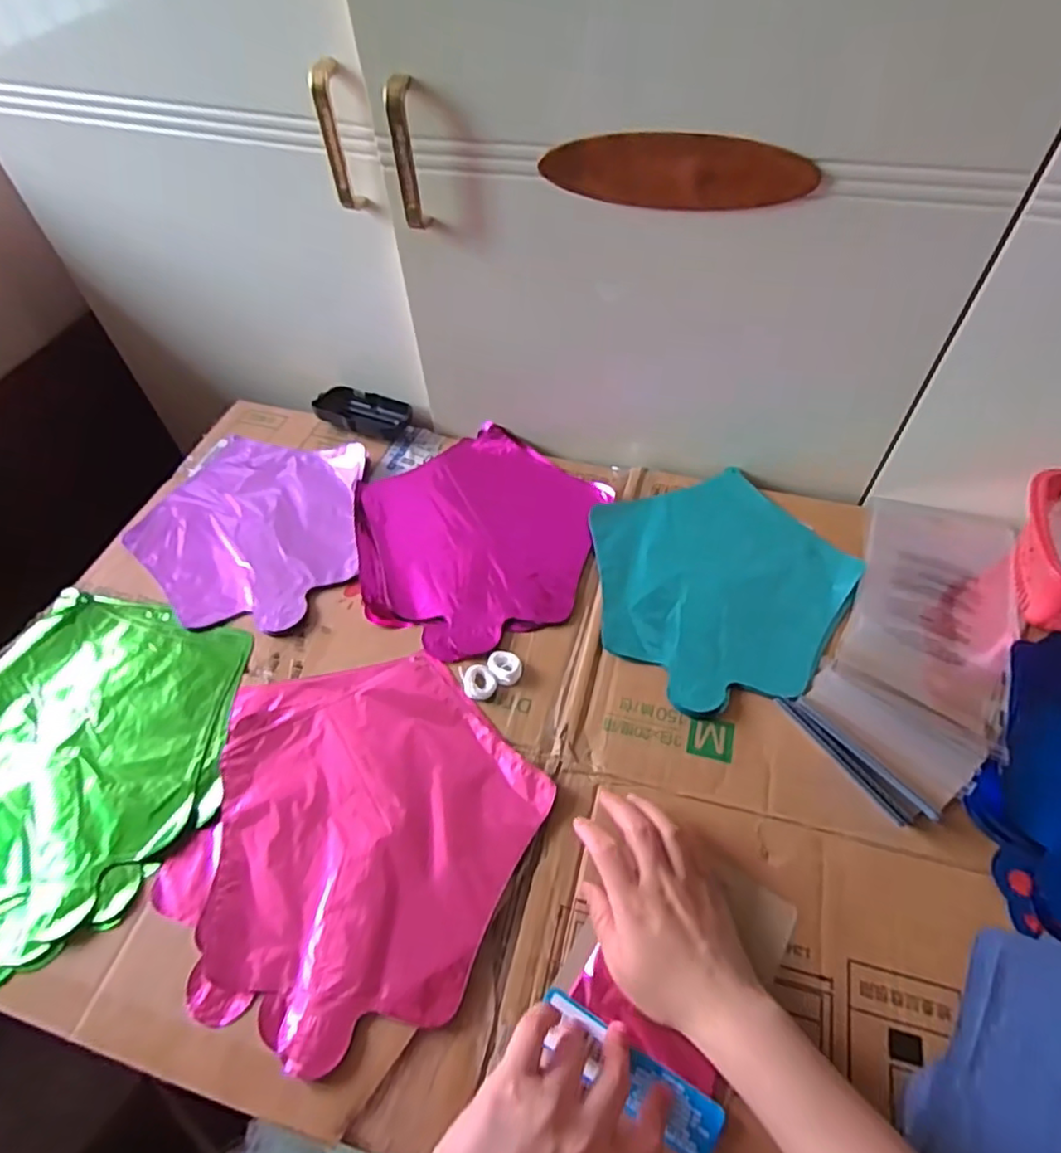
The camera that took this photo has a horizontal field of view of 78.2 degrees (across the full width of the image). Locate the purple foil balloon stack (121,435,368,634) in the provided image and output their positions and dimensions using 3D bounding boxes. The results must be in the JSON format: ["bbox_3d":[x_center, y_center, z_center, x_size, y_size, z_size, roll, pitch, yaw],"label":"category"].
[{"bbox_3d":[-0.268,-0.051,0.628,0.221,0.016,0.222,6,54,5],"label":"purple foil balloon stack"}]

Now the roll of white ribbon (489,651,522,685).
[{"bbox_3d":[-0.021,0.075,0.531,0.027,0.012,0.026,0,53,1],"label":"roll of white ribbon"}]

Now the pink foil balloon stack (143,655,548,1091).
[{"bbox_3d":[-0.127,0.171,0.456,0.237,0.007,0.247,22,57,17],"label":"pink foil balloon stack"}]

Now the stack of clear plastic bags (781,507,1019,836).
[{"bbox_3d":[0.331,0.042,0.546,0.137,0.020,0.345,27,58,20],"label":"stack of clear plastic bags"}]

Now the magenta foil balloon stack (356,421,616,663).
[{"bbox_3d":[-0.055,-0.044,0.618,0.234,0.005,0.241,26,58,19],"label":"magenta foil balloon stack"}]

